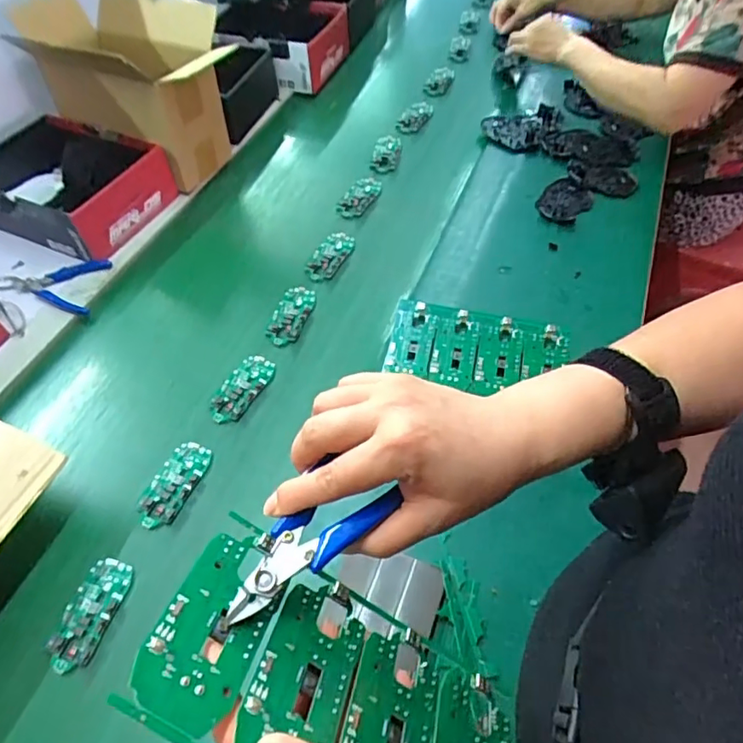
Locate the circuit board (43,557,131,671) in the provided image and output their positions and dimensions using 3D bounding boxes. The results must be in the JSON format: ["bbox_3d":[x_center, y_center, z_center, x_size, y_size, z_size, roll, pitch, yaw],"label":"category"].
[{"bbox_3d":[-0.265,0.226,0.523,0.045,0.010,0.099,14,55,9],"label":"circuit board"}]

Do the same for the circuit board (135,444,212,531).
[{"bbox_3d":[-0.212,0.121,0.602,0.046,0.008,0.099,17,55,6],"label":"circuit board"}]

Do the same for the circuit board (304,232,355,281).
[{"bbox_3d":[-0.061,-0.168,0.817,0.047,0.015,0.101,19,56,12],"label":"circuit board"}]

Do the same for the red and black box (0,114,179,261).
[{"bbox_3d":[-0.460,-0.279,0.838,0.270,0.113,0.181,20,56,13],"label":"red and black box"}]

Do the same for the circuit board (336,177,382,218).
[{"bbox_3d":[-0.017,-0.286,0.895,0.044,0.023,0.106,25,58,16],"label":"circuit board"}]

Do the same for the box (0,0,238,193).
[{"bbox_3d":[-0.349,-0.412,0.813,0.293,0.209,0.153,24,57,16],"label":"box"}]

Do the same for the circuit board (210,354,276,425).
[{"bbox_3d":[-0.158,0.021,0.678,0.045,0.010,0.100,22,57,14],"label":"circuit board"}]

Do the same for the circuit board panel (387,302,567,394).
[{"bbox_3d":[0.117,-0.025,0.614,0.192,0.014,0.092,10,68,6],"label":"circuit board panel"}]

